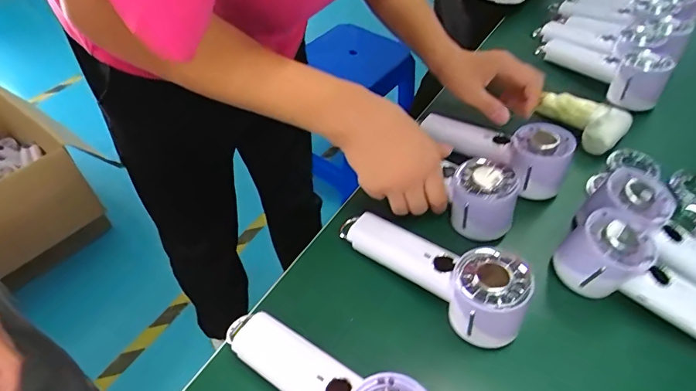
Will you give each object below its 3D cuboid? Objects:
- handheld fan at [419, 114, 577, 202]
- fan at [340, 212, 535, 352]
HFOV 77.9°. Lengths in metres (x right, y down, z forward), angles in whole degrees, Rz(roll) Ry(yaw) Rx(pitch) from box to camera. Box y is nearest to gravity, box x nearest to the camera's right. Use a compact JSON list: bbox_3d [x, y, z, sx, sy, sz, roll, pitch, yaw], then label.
[{"bbox_3d":[0.189,-0.073,0.545,0.074,0.070,0.186,-33,58,-27],"label":"handheld fan"},{"bbox_3d":[0.076,0.068,0.423,0.205,0.065,0.067,25,51,35],"label":"fan"}]

